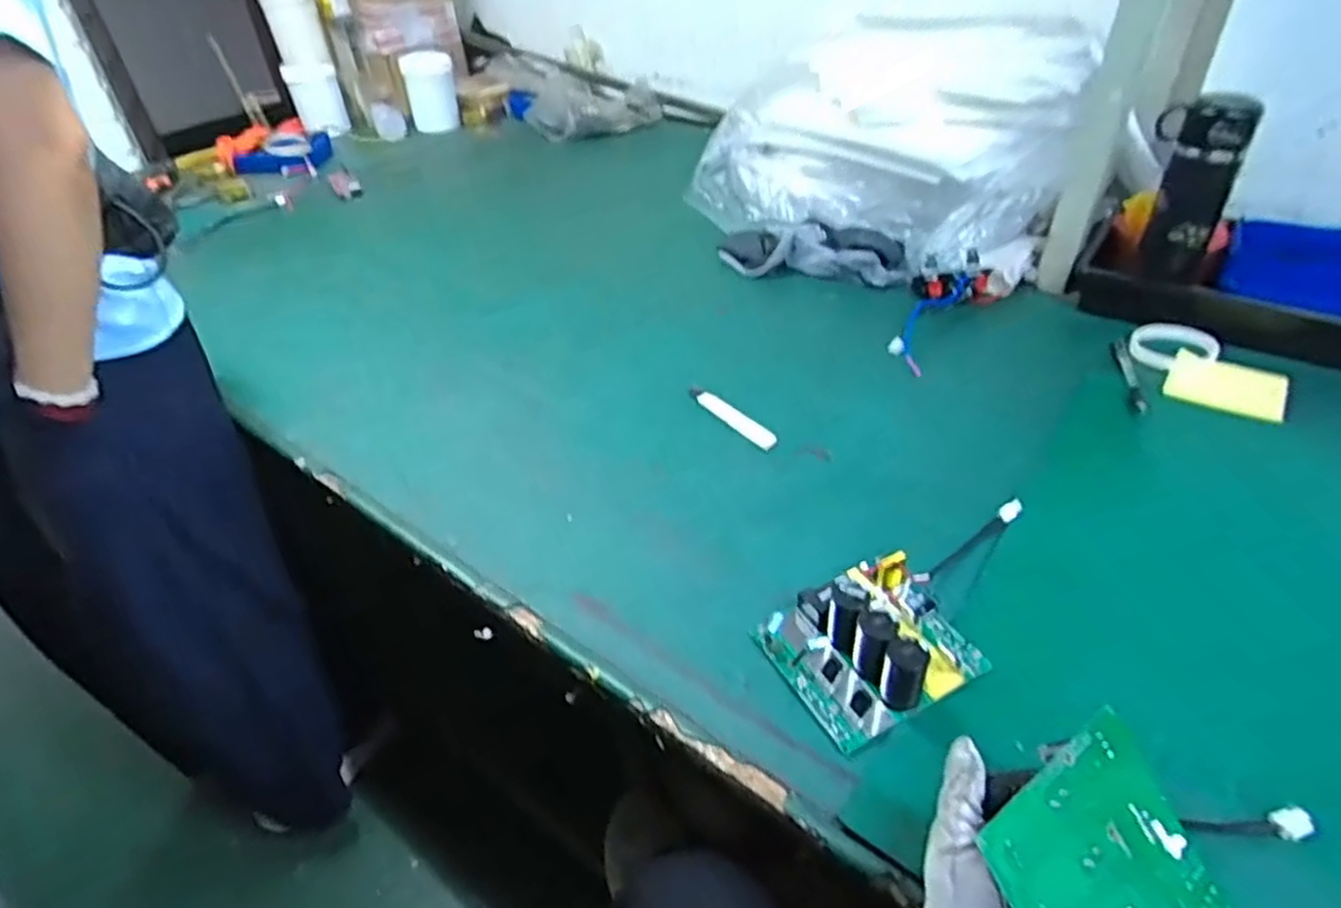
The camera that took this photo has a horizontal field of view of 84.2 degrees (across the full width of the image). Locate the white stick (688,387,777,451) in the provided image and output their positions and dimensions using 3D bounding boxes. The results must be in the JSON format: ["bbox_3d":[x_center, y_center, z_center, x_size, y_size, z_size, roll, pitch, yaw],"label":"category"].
[{"bbox_3d":[0.066,-0.044,0.812,0.024,0.013,0.132,-25,44,-24],"label":"white stick"}]

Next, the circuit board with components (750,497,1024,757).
[{"bbox_3d":[0.153,0.133,0.557,0.143,0.064,0.114,-20,42,-19],"label":"circuit board with components"}]

